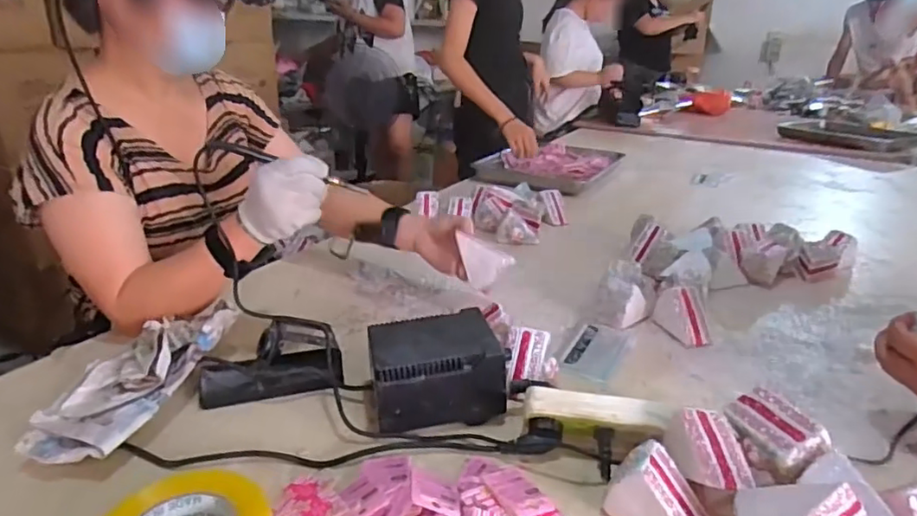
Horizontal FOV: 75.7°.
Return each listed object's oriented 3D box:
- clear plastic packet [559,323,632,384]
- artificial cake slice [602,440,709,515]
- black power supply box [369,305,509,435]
[{"bbox_3d":[0.183,0.122,0.784,0.065,0.009,0.125,12,24,25],"label":"clear plastic packet"},{"bbox_3d":[0.177,0.208,0.513,0.082,0.066,0.047,14,25,28],"label":"artificial cake slice"},{"bbox_3d":[-0.024,0.120,0.660,0.144,0.081,0.117,-2,22,-10],"label":"black power supply box"}]

